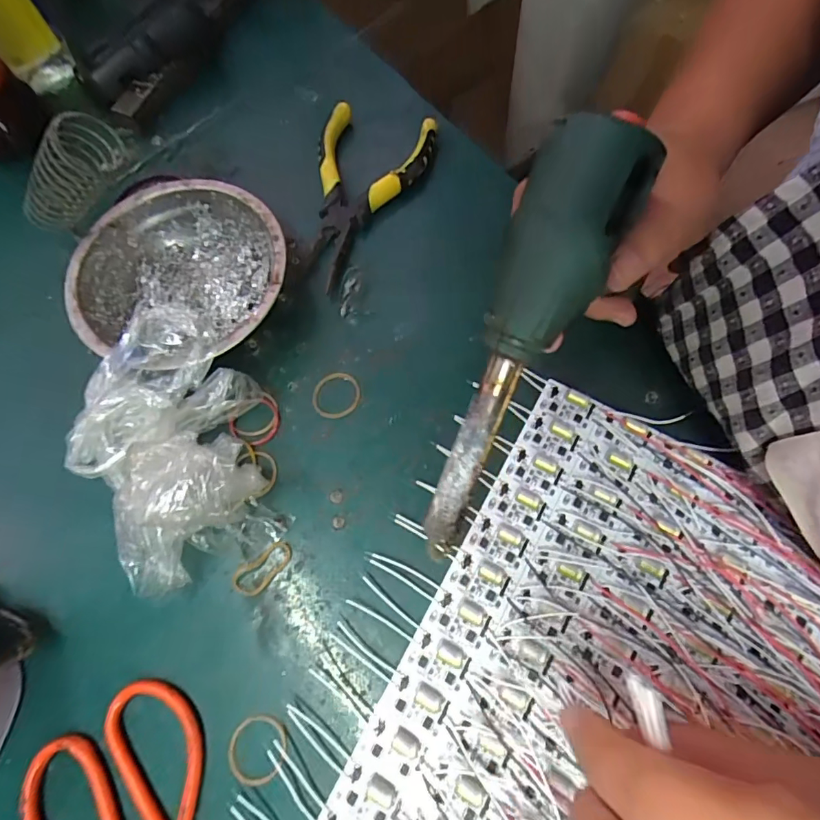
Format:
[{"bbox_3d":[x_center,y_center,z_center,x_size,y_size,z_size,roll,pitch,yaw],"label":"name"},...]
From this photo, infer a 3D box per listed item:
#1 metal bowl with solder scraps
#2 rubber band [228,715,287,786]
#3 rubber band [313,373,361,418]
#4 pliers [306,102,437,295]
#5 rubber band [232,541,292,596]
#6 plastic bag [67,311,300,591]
[{"bbox_3d":[-0.136,-0.082,0.291,0.125,0.042,0.115,-1,71,1],"label":"metal bowl with solder scraps"},{"bbox_3d":[-0.074,0.166,0.228,0.026,0.005,0.030,35,76,18],"label":"rubber band"},{"bbox_3d":[-0.045,-0.010,0.285,0.029,0.004,0.029,-1,71,2],"label":"rubber band"},{"bbox_3d":[-0.039,-0.149,0.319,0.074,0.022,0.132,22,73,9],"label":"pliers"},{"bbox_3d":[-0.080,0.087,0.253,0.035,0.004,0.017,-35,74,-9],"label":"rubber band"},{"bbox_3d":[-0.125,0.018,0.246,0.096,0.065,0.127,-31,73,-8],"label":"plastic bag"}]

